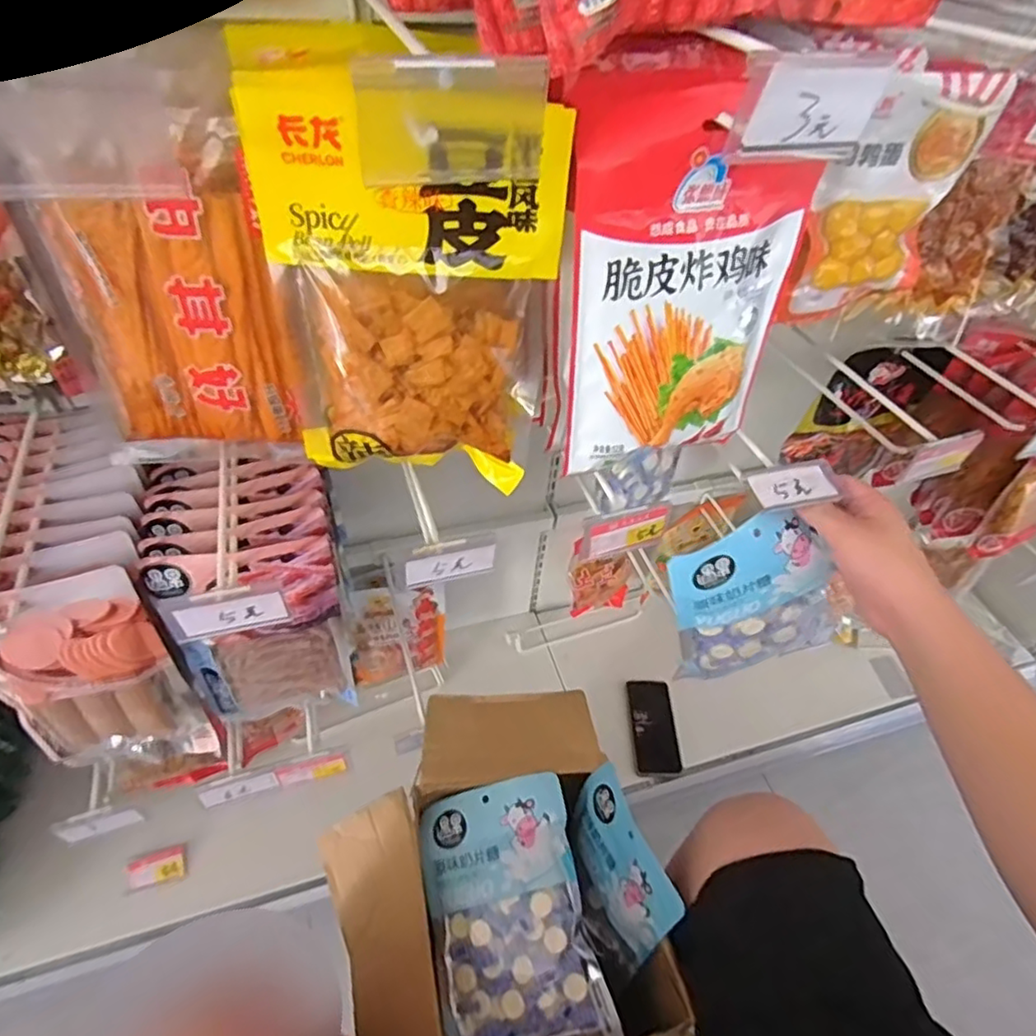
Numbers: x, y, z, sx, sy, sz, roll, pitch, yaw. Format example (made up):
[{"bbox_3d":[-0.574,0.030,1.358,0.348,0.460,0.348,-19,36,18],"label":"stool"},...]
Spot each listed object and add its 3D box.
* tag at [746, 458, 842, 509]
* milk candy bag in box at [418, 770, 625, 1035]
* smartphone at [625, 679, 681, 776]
[{"bbox_3d":[0.230,-0.028,0.526,0.075,0.008,0.040,-10,62,-13],"label":"tag"},{"bbox_3d":[-0.007,0.389,0.618,0.149,0.035,0.231,-18,58,1],"label":"milk candy bag in box"},{"bbox_3d":[0.226,0.346,1.049,0.072,0.010,0.152,-8,57,8],"label":"smartphone"}]

